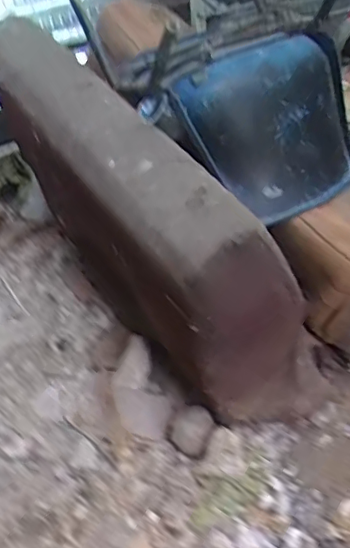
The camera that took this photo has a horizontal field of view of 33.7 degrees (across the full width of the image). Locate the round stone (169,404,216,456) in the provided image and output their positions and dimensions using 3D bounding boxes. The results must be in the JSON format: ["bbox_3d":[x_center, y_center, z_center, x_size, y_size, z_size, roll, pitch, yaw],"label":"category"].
[{"bbox_3d":[0.044,0.384,1.436,0.098,0.053,0.107,1,51,-2],"label":"round stone"}]

